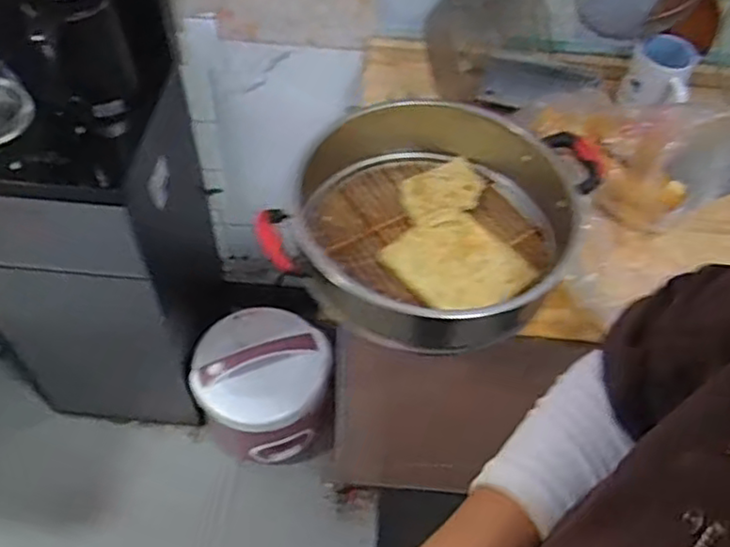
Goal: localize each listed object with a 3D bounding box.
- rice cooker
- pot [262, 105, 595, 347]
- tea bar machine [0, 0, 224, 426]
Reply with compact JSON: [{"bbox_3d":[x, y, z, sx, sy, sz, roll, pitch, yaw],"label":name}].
[{"bbox_3d":[-0.197,0.236,1.386,0.275,0.237,0.244,2,53,-2],"label":"rice cooker"},{"bbox_3d":[0.069,-0.062,0.782,0.319,0.121,0.310,1,53,-2],"label":"pot"},{"bbox_3d":[-0.475,-0.167,1.111,0.328,0.884,0.322,3,53,-1],"label":"tea bar machine"}]

